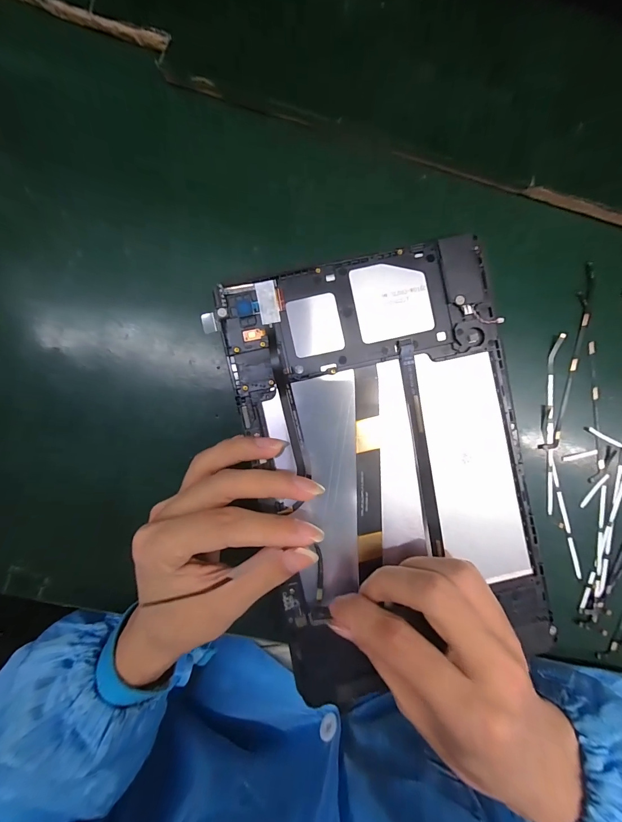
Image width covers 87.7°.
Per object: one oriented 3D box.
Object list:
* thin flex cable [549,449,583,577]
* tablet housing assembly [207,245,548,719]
[{"bbox_3d":[0.190,0.077,0.240,0.004,0.004,0.098,-14,91,-5],"label":"thin flex cable"},{"bbox_3d":[0.045,0.031,0.181,0.149,0.007,0.228,-13,91,-1],"label":"tablet housing assembly"}]

